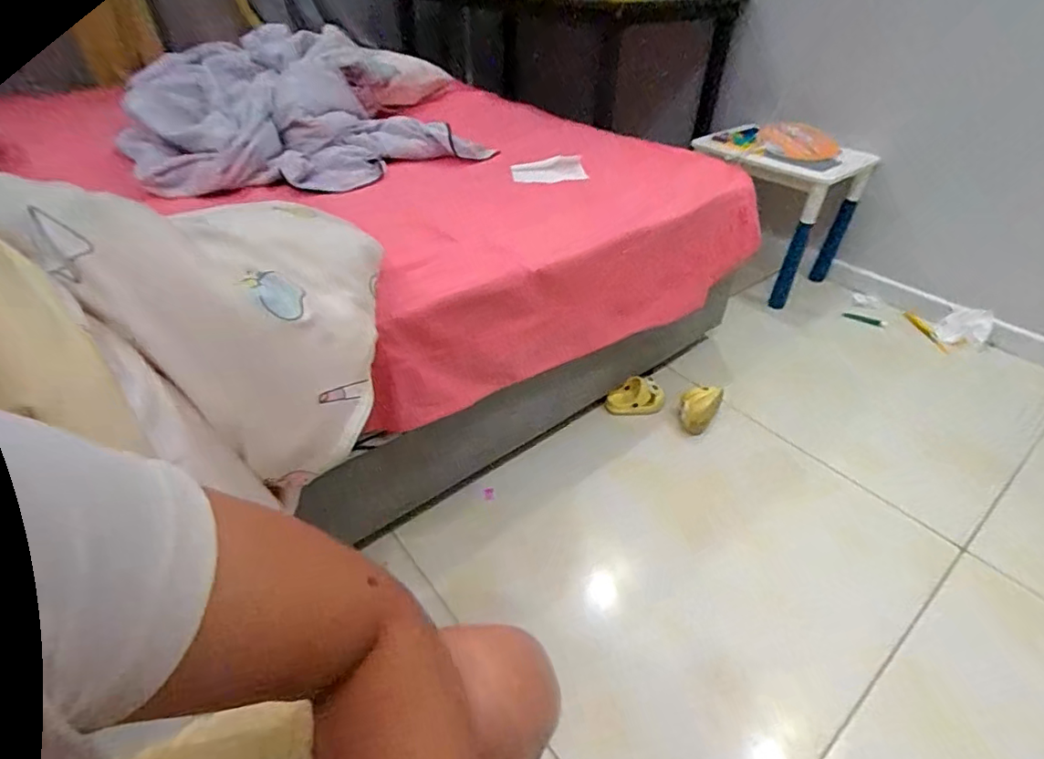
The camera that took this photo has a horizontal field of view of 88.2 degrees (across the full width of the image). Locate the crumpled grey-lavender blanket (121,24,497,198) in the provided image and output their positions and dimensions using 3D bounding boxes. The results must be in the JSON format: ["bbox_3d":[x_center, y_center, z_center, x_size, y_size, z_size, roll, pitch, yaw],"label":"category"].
[{"bbox_3d":[-0.511,-0.658,1.290,0.856,0.260,0.622,-25,45,-28],"label":"crumpled grey-lavender blanket"}]

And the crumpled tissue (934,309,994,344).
[{"bbox_3d":[1.242,-0.153,1.505,0.126,0.056,0.111,-17,42,-21],"label":"crumpled tissue"}]

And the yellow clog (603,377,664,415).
[{"bbox_3d":[0.259,0.037,1.257,0.135,0.077,0.069,-8,40,-11],"label":"yellow clog"}]

